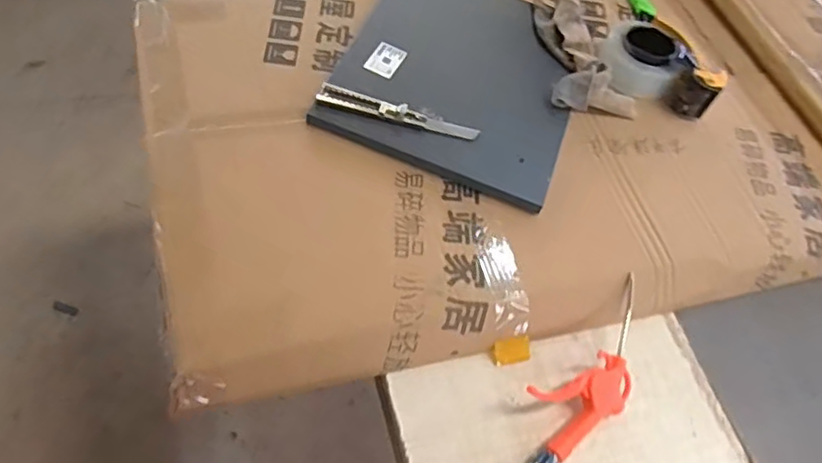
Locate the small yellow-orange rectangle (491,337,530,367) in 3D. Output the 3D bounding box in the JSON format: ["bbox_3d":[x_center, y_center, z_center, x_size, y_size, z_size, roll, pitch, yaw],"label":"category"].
[{"bbox_3d":[0.122,0.144,0.730,0.048,0.018,0.024,-7,60,-14],"label":"small yellow-orange rectangle"}]

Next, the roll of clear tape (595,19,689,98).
[{"bbox_3d":[0.343,-0.257,0.909,0.119,0.059,0.108,31,58,9],"label":"roll of clear tape"}]

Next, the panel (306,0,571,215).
[{"bbox_3d":[0.076,-0.226,0.851,0.312,0.021,0.348,23,63,2],"label":"panel"}]

